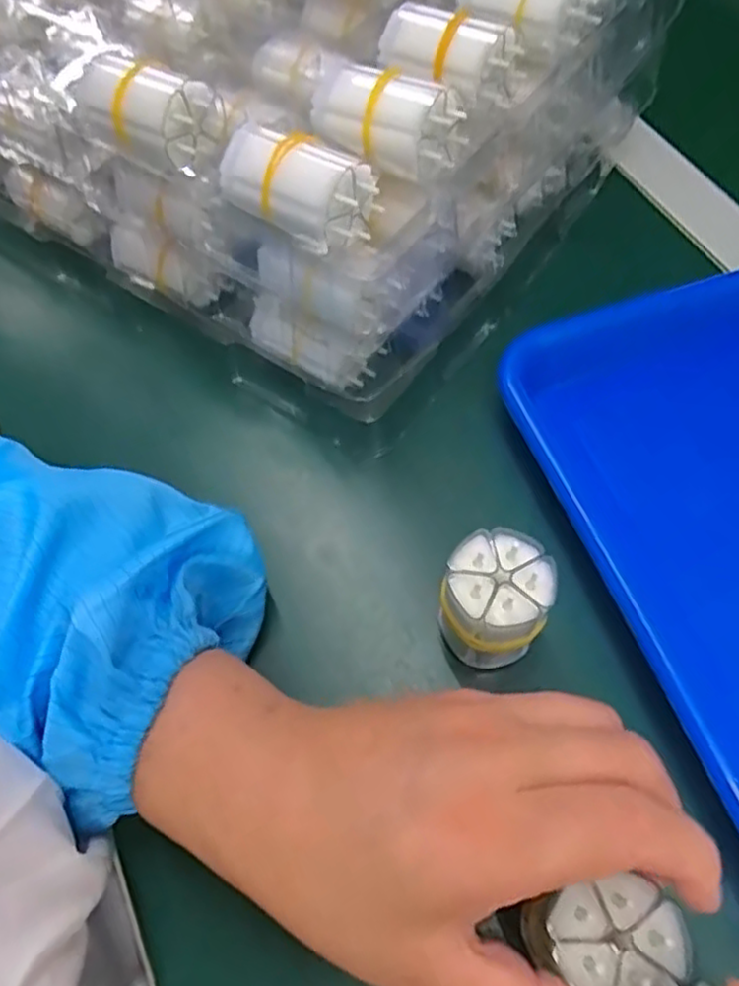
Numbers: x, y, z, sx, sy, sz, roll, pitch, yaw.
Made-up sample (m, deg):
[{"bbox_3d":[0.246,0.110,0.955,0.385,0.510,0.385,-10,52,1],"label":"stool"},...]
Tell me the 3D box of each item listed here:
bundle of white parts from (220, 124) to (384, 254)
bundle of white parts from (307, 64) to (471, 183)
[{"bbox_3d":[-0.031,-0.124,0.286,0.064,0.037,0.034,28,66,16],"label":"bundle of white parts"},{"bbox_3d":[0.006,-0.160,0.293,0.064,0.027,0.030,12,63,9],"label":"bundle of white parts"}]

